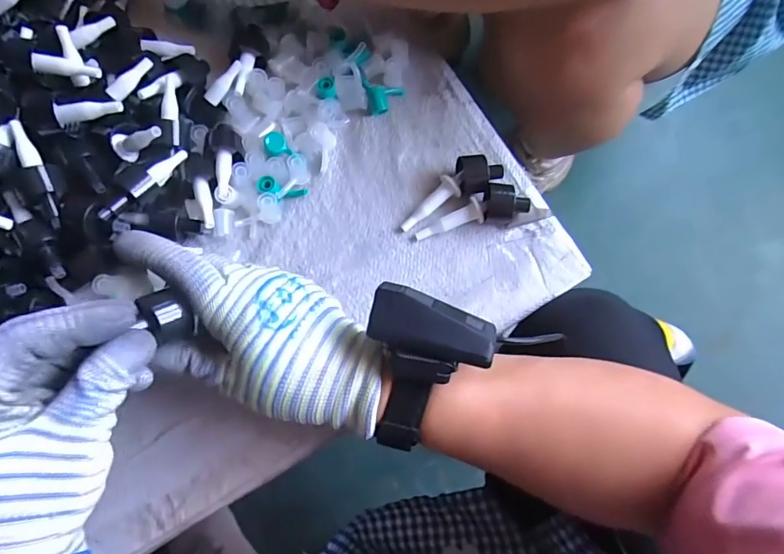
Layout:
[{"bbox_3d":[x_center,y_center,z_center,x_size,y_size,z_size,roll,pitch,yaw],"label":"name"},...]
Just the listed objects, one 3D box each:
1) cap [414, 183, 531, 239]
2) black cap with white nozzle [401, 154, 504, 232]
[{"bbox_3d":[0.062,-0.050,0.369,0.095,0.022,0.031,-19,78,8],"label":"cap"},{"bbox_3d":[0.046,-0.069,0.373,0.091,0.021,0.033,-33,79,5],"label":"black cap with white nozzle"}]

